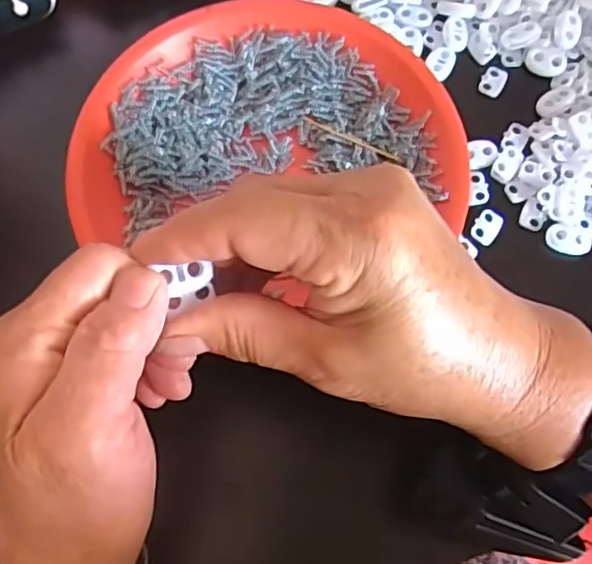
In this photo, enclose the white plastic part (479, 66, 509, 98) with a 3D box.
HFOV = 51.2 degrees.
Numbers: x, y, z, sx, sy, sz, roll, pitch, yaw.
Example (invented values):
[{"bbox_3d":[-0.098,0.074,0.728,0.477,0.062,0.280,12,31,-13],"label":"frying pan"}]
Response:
[{"bbox_3d":[0.113,-0.115,0.353,0.013,0.004,0.018,29,74,8],"label":"white plastic part"}]

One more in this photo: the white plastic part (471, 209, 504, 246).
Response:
[{"bbox_3d":[0.101,-0.029,0.324,0.013,0.004,0.019,33,74,9],"label":"white plastic part"}]

